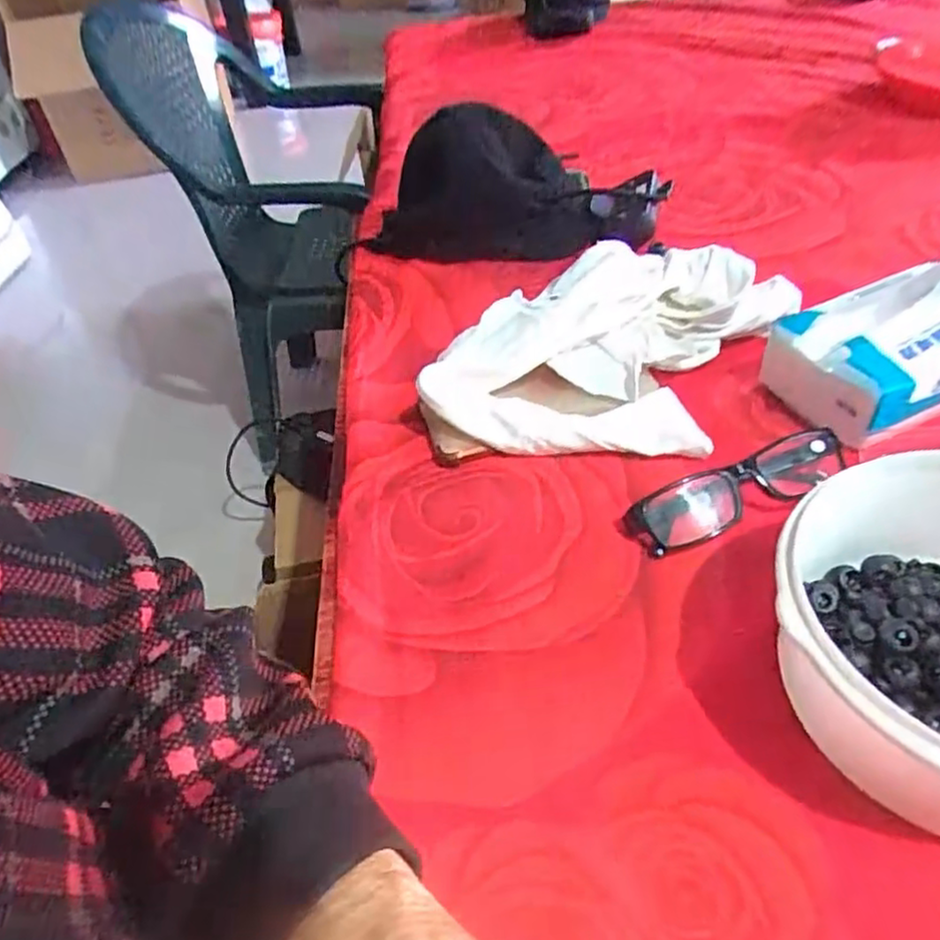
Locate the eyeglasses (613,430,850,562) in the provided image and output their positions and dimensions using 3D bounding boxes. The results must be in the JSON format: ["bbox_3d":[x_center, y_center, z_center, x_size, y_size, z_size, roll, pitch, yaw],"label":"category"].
[{"bbox_3d":[0.154,0.013,0.404,0.127,0.035,0.030,-16,43,-11],"label":"eyeglasses"}]

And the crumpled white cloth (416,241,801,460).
[{"bbox_3d":[0.104,-0.089,0.496,0.253,0.066,0.176,2,42,9],"label":"crumpled white cloth"}]

